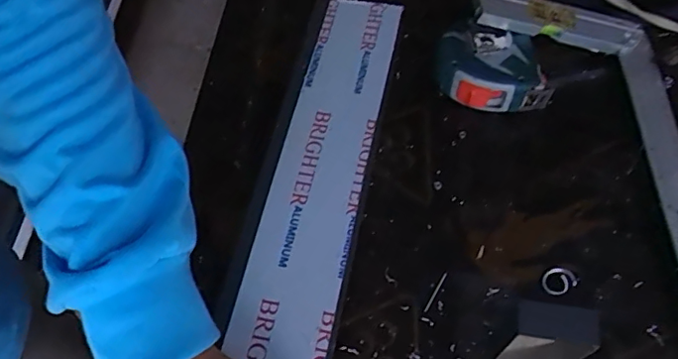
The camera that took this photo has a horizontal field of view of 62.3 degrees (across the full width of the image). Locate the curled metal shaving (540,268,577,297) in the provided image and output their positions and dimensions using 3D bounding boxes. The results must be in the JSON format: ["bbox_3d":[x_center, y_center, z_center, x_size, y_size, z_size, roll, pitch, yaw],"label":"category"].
[{"bbox_3d":[0.160,0.073,0.409,0.022,0.006,0.019,-29,65,-12],"label":"curled metal shaving"}]

